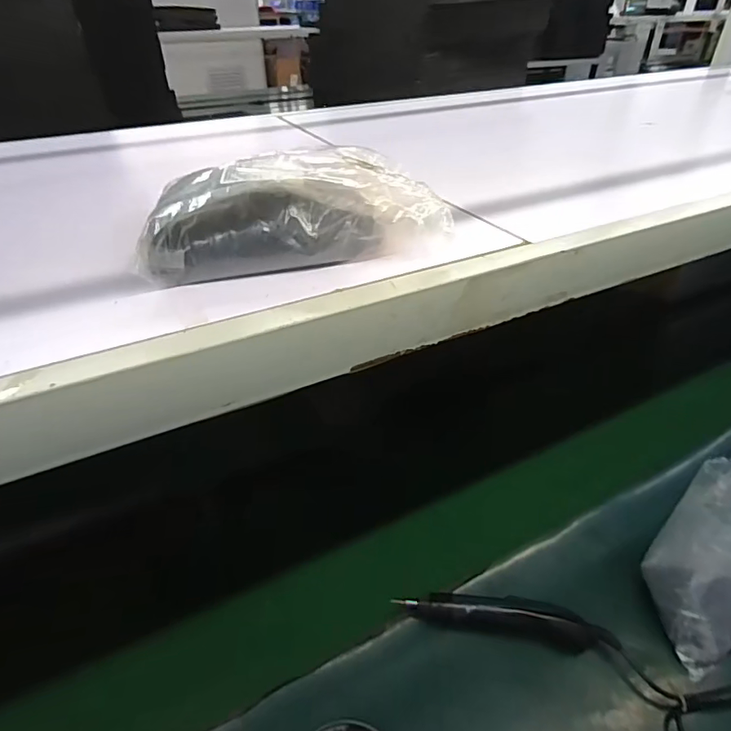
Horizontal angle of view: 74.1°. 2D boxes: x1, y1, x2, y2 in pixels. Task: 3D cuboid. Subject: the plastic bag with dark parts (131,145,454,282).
[{"bbox_3d":[-0.052,-0.115,0.355,0.205,0.061,0.085,-8,38,-9],"label":"plastic bag with dark parts"}]

